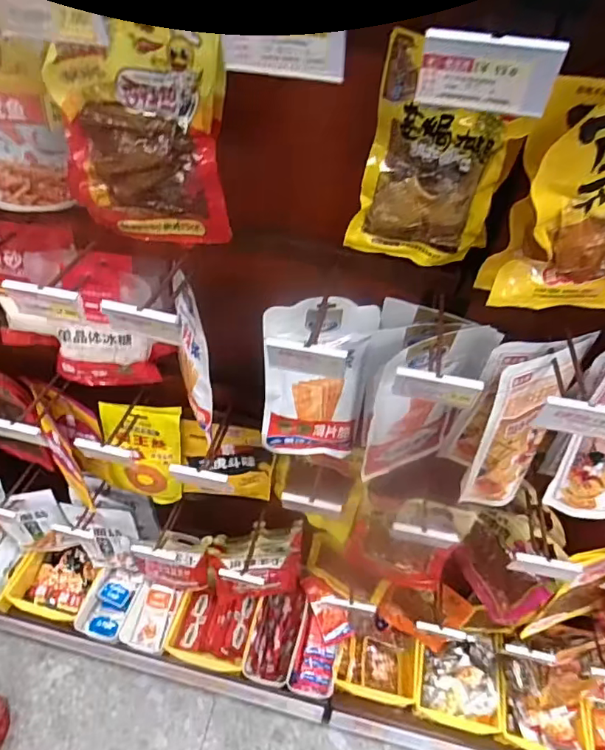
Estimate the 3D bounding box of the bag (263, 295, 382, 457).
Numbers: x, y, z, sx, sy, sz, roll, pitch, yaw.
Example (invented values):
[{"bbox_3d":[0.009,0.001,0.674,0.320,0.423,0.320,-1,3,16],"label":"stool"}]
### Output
[{"bbox_3d":[0.016,0.013,0.726,0.140,0.248,0.018,3,34,-6],"label":"bag"}]

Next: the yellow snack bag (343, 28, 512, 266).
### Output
[{"bbox_3d":[0.128,-0.208,0.536,0.131,0.201,0.053,25,50,15],"label":"yellow snack bag"}]

